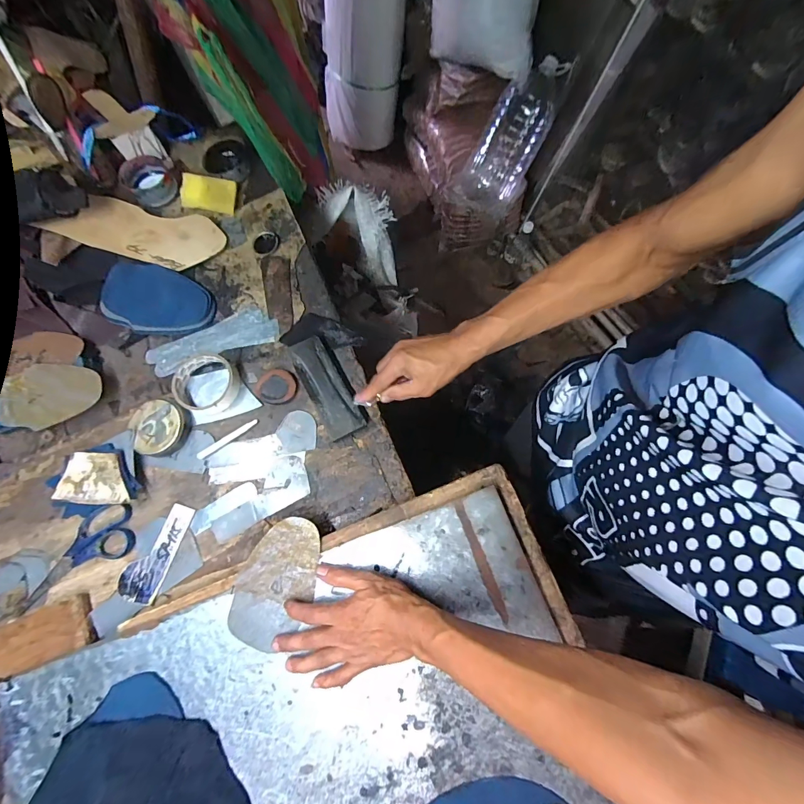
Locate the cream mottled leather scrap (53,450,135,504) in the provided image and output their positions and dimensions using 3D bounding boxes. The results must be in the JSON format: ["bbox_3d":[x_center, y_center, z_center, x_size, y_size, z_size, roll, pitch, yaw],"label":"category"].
[{"bbox_3d":[-0.404,0.099,0.504,0.107,0.018,0.065,0,73,1],"label":"cream mottled leather scrap"}]

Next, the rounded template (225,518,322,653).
[{"bbox_3d":[-0.147,0.210,0.451,0.084,0.005,0.147,26,82,10],"label":"rounded template"}]

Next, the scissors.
[{"bbox_3d":[-0.424,0.194,0.499,0.157,0.010,0.070,-30,74,-8],"label":"scissors"}]

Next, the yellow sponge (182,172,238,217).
[{"bbox_3d":[-0.325,-0.350,0.642,0.085,0.034,0.055,5,73,3],"label":"yellow sponge"}]

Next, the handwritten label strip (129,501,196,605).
[{"bbox_3d":[-0.308,0.194,0.492,0.036,0.004,0.121,15,74,12],"label":"handwritten label strip"}]

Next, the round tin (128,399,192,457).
[{"bbox_3d":[-0.332,0.037,0.526,0.072,0.025,0.073,0,73,1],"label":"round tin"}]

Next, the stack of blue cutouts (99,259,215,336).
[{"bbox_3d":[-0.374,-0.157,0.590,0.153,0.037,0.100,3,73,2],"label":"stack of blue cutouts"}]

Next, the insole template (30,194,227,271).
[{"bbox_3d":[-0.409,-0.266,0.599,0.232,0.014,0.102,3,72,-16],"label":"insole template"}]

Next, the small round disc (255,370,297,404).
[{"bbox_3d":[-0.176,-0.022,0.535,0.057,0.011,0.049,5,73,3],"label":"small round disc"}]

